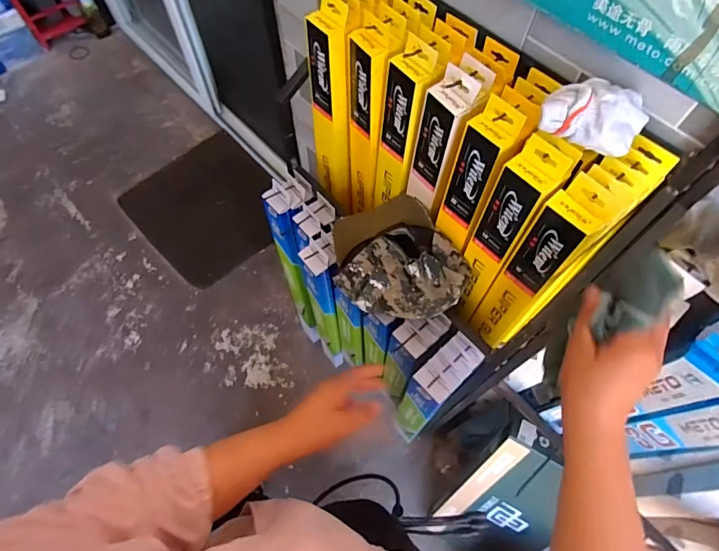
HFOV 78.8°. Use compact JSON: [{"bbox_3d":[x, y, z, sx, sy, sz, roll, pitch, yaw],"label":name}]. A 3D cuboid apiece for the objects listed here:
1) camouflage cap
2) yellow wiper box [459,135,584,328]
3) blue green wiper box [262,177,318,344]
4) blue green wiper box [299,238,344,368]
[{"bbox_3d":[0.046,-0.028,0.676,0.171,0.078,0.222,-26,66,-13],"label":"camouflage cap"},{"bbox_3d":[0.187,-0.042,0.604,0.061,0.331,0.065,32,68,15],"label":"yellow wiper box"},{"bbox_3d":[-0.150,0.004,1.051,0.042,0.602,0.070,-34,68,-16],"label":"blue green wiper box"},{"bbox_3d":[-0.074,0.098,0.961,0.048,0.516,0.071,-27,67,-13],"label":"blue green wiper box"}]

